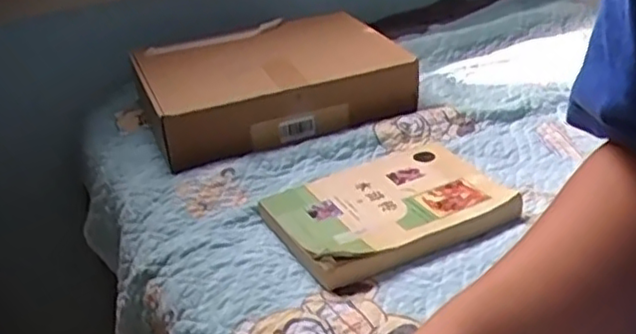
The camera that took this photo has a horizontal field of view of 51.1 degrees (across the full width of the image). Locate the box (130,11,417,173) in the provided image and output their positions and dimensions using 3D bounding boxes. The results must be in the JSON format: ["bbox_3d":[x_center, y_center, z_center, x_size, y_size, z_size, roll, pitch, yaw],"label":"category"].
[{"bbox_3d":[-0.073,-0.133,0.980,0.358,0.087,0.284,-14,31,-17],"label":"box"}]

